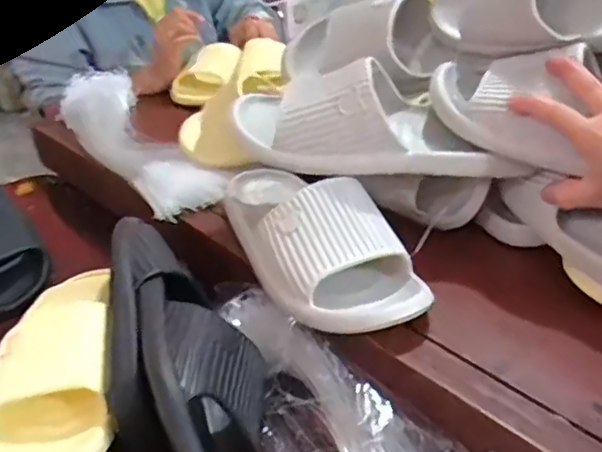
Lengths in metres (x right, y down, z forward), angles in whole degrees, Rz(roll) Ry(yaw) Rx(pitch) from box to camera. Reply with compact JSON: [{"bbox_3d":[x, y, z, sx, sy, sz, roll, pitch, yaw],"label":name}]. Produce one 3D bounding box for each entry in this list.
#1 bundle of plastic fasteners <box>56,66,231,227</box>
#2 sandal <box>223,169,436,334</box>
[{"bbox_3d":[-0.214,-0.118,0.813,0.117,0.039,0.413,-18,34,-27],"label":"bundle of plastic fasteners"},{"bbox_3d":[-0.001,-0.004,0.582,0.105,0.076,0.282,-15,33,-23],"label":"sandal"}]

